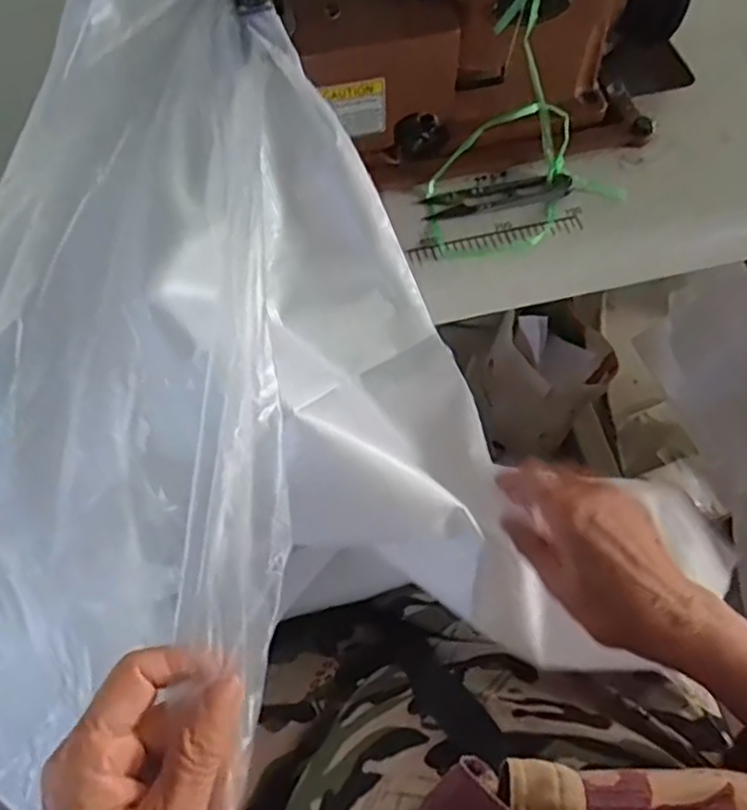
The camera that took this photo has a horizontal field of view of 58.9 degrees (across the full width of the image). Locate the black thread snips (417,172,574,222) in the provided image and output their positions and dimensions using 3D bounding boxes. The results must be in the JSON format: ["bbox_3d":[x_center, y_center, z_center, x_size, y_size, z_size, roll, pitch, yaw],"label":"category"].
[{"bbox_3d":[0.084,-0.144,0.455,0.101,0.011,0.024,-12,64,-4],"label":"black thread snips"}]

